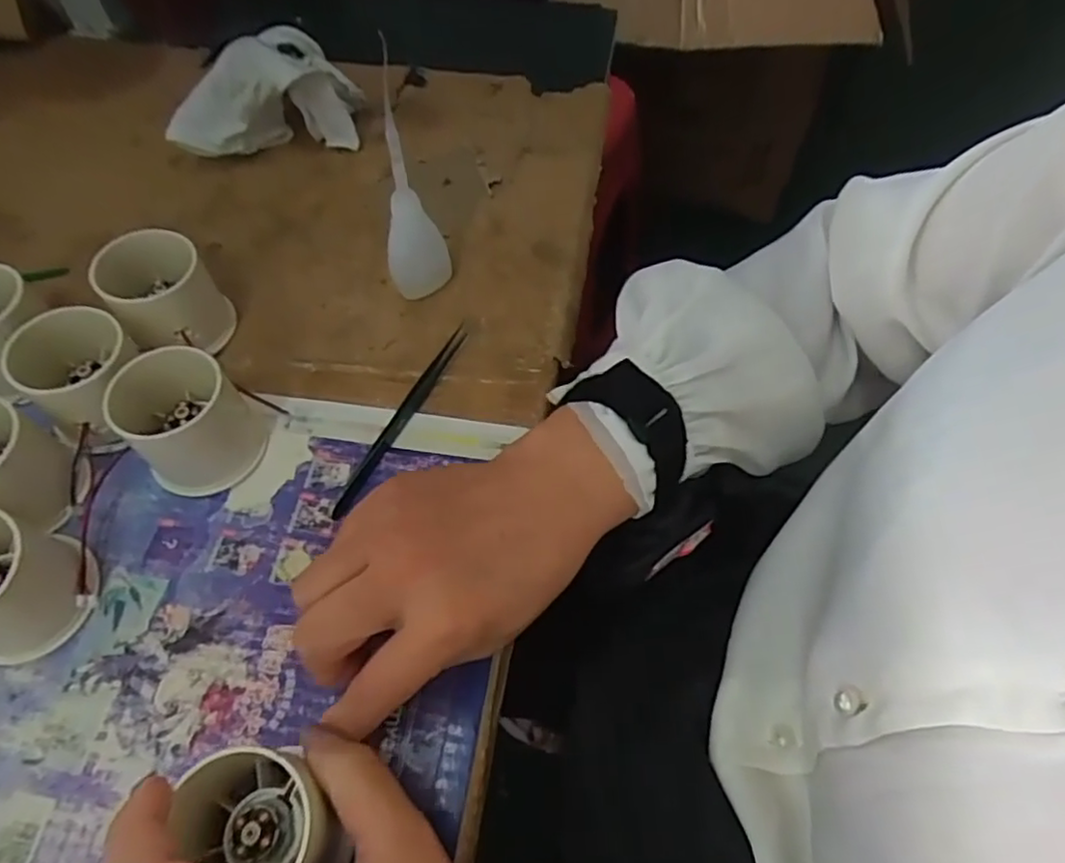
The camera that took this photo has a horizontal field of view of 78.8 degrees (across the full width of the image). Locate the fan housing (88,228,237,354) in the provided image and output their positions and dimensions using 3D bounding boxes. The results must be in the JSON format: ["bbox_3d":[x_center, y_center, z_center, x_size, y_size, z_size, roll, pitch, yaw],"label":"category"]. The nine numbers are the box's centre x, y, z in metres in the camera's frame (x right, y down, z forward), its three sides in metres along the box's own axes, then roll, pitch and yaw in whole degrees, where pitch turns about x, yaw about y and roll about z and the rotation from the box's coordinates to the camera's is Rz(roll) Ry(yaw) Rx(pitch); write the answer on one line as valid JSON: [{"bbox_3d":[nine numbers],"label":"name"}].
[{"bbox_3d":[-0.197,-0.072,0.351,0.050,0.052,0.050,0,60,0],"label":"fan housing"}]

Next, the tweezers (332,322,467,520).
[{"bbox_3d":[-0.067,-0.008,0.334,0.008,0.006,0.121,25,63,13],"label":"tweezers"}]

